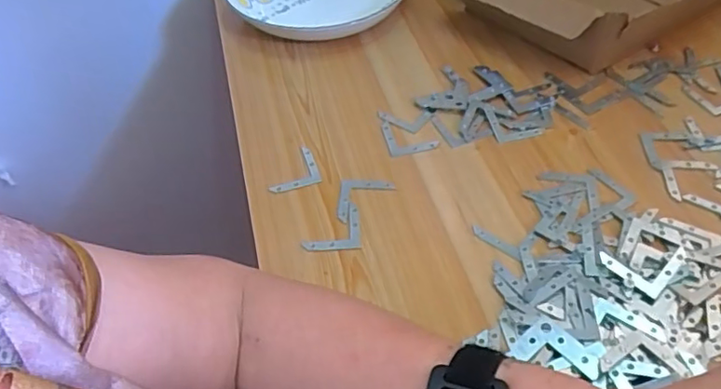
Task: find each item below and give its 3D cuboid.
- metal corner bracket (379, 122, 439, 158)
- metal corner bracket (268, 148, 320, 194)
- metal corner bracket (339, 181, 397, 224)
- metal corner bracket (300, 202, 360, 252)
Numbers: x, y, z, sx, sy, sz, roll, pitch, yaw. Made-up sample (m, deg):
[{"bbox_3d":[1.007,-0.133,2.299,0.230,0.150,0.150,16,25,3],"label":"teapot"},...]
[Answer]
[{"bbox_3d":[0.035,-0.042,0.481,0.052,0.004,0.031,24,56,20],"label":"metal corner bracket"},{"bbox_3d":[-0.056,-0.019,0.465,0.041,0.006,0.042,-14,49,-9],"label":"metal corner bracket"},{"bbox_3d":[0.004,0.004,0.437,0.042,0.004,0.041,2,48,5],"label":"metal corner bracket"},{"bbox_3d":[-0.022,0.024,0.422,0.042,0.004,0.043,-5,48,-1],"label":"metal corner bracket"}]

